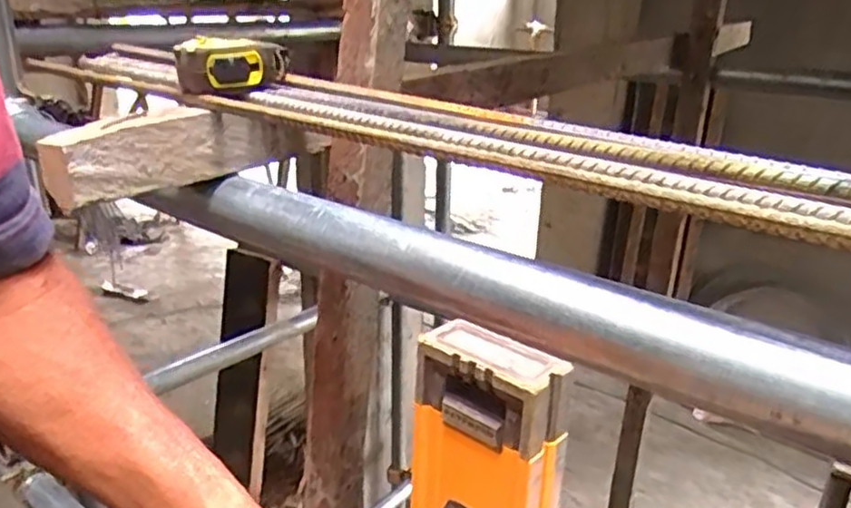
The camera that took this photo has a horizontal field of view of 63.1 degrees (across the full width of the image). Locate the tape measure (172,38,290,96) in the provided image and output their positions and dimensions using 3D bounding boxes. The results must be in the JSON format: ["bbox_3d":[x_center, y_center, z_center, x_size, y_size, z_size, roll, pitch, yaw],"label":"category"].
[{"bbox_3d":[-0.145,-0.142,0.518,0.069,0.037,0.053,-17,28,-40],"label":"tape measure"}]

